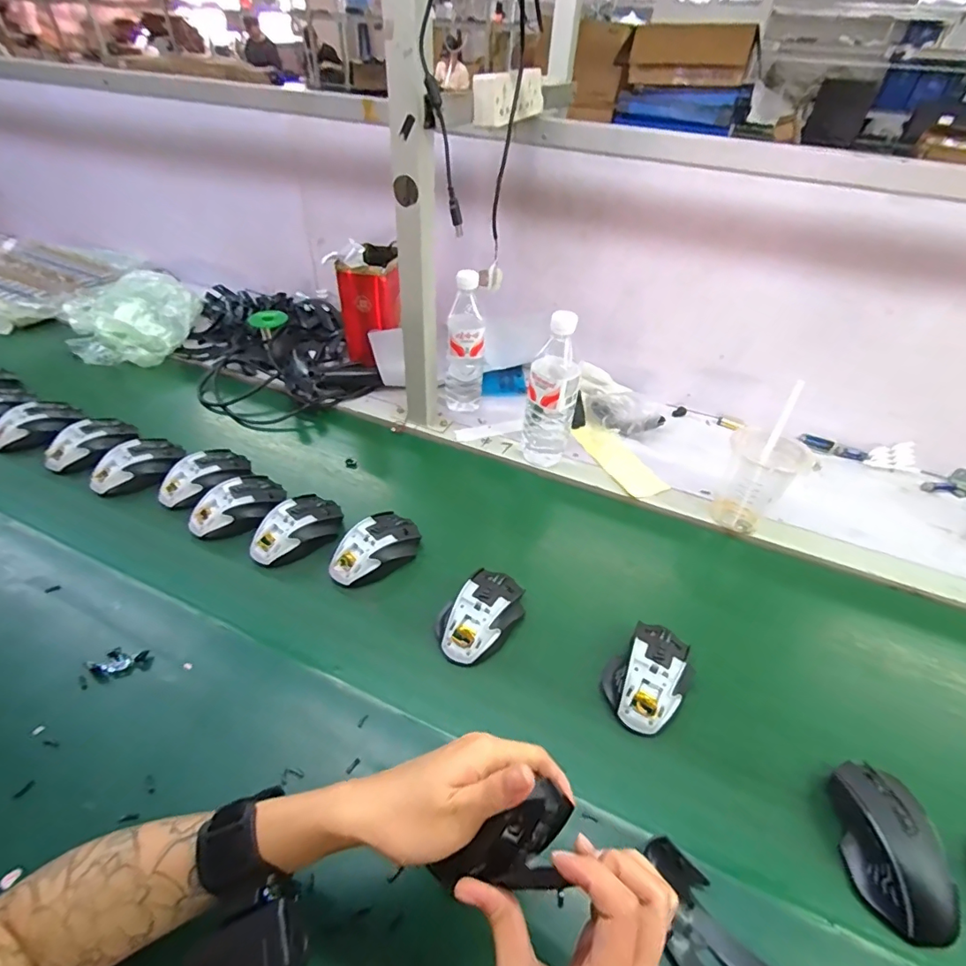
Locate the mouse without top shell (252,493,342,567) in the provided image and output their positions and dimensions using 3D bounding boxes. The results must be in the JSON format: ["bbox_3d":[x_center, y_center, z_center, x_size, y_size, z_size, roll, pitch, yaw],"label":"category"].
[{"bbox_3d":[-0.236,0.058,0.624,0.071,0.041,0.120,28,47,24],"label":"mouse without top shell"}]

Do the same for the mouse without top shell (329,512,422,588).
[{"bbox_3d":[-0.133,0.078,0.604,0.118,0.040,0.073,-30,52,-32],"label":"mouse without top shell"}]

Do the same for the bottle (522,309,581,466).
[{"bbox_3d":[0.099,-0.133,0.697,0.070,0.209,0.077,9,42,6],"label":"bottle"}]

